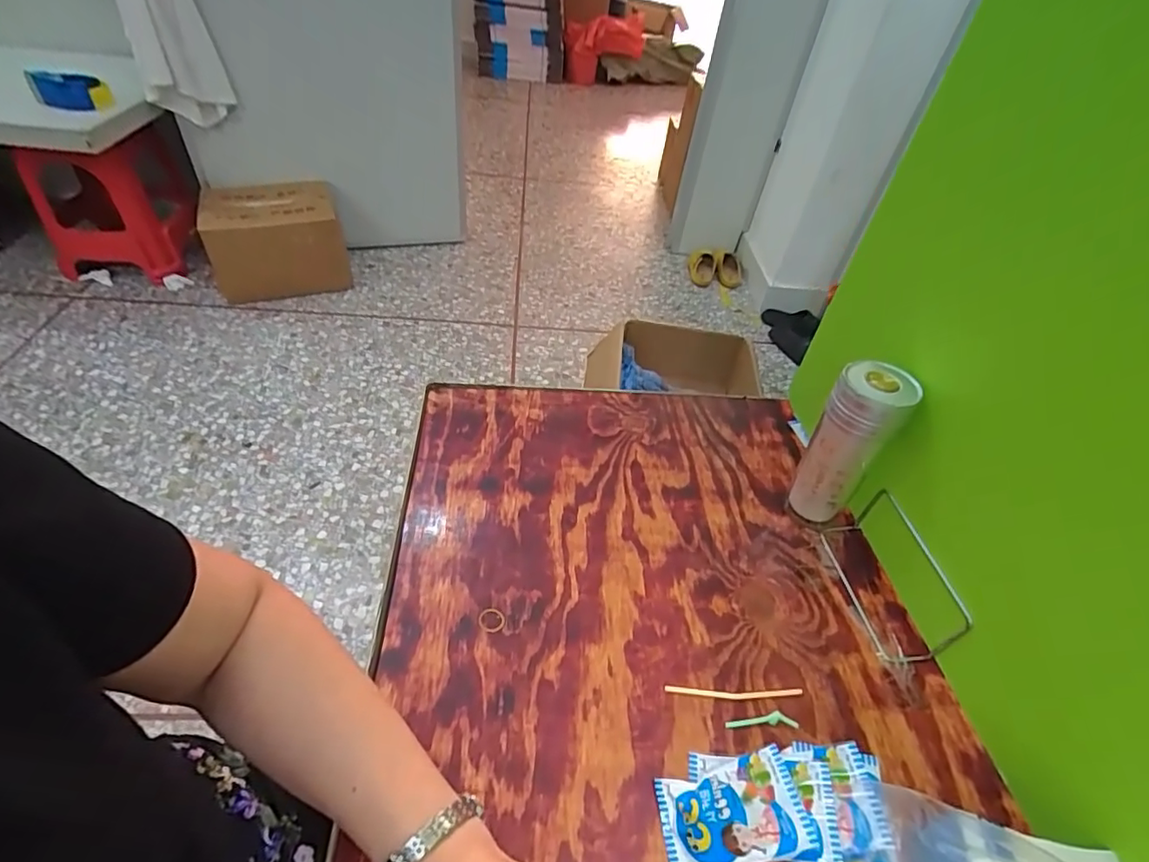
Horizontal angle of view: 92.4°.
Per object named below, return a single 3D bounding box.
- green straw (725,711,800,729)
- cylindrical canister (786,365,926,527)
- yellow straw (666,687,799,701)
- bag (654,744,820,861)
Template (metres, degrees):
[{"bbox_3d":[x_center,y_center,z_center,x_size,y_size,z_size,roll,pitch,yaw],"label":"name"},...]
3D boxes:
[{"bbox_3d":[0.159,0.247,0.471,0.061,0.006,0.013,3,46,-4],"label":"green straw"},{"bbox_3d":[0.273,0.021,0.571,0.063,0.195,0.058,4,46,-4],"label":"cylindrical canister"},{"bbox_3d":[0.141,0.231,0.484,0.122,0.004,0.010,3,46,-4],"label":"yellow straw"},{"bbox_3d":[0.113,0.280,0.402,0.103,0.013,0.062,-24,45,9],"label":"bag"}]

